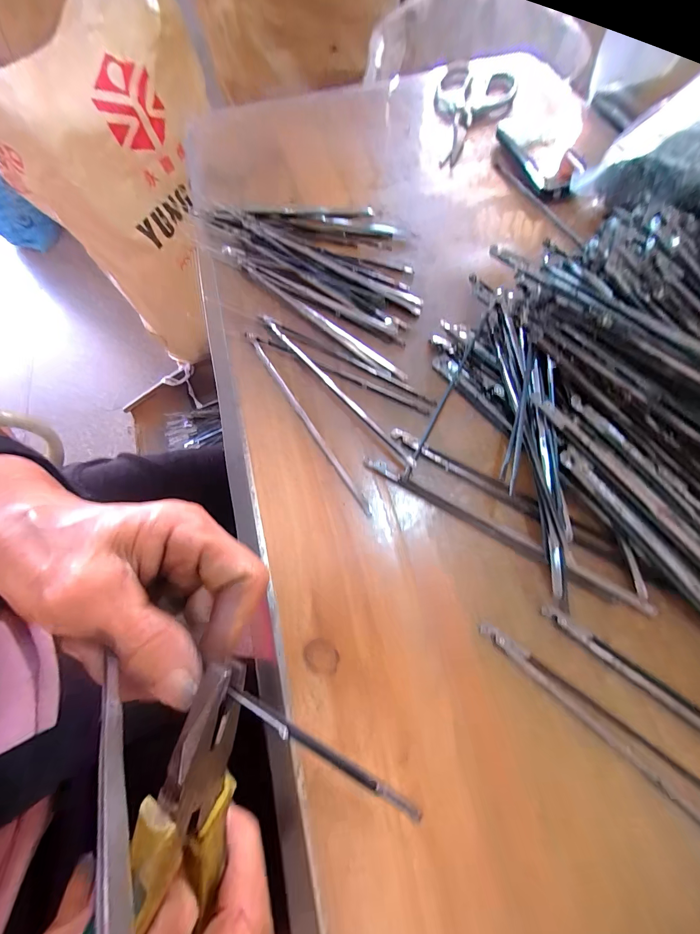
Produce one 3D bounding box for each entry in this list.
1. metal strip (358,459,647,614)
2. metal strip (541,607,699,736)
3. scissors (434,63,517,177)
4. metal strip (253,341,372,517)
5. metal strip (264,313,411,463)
[{"bbox_3d":[0.093,0.039,0.216,0.184,0.006,0.012,30,72,14],"label":"metal strip"},{"bbox_3d":[0.185,0.133,0.172,0.181,0.004,0.015,35,73,16],"label":"metal strip"},{"bbox_3d":[0.144,-0.416,0.407,0.092,0.019,0.210,12,68,8],"label":"scissors"},{"bbox_3d":[-0.032,-0.036,0.254,0.007,0.006,0.169,-31,69,-10],"label":"metal strip"},{"bbox_3d":[-0.015,-0.063,0.261,0.007,0.010,0.178,-38,71,-12],"label":"metal strip"}]

